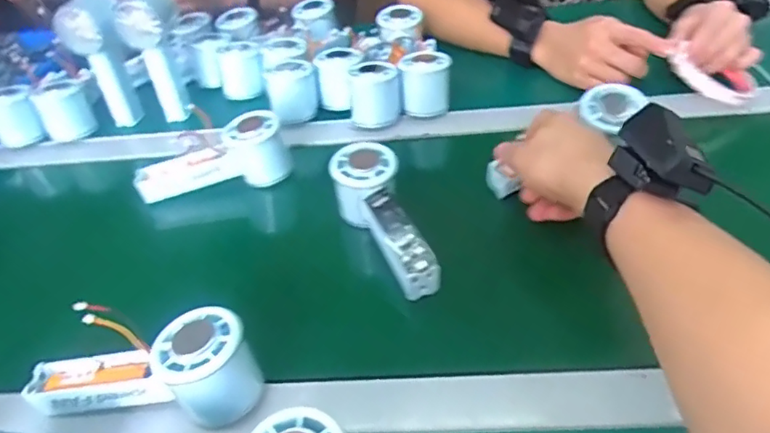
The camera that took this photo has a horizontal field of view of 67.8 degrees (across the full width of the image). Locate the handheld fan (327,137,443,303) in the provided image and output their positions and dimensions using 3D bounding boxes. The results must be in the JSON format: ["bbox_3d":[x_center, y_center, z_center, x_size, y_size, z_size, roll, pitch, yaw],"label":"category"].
[{"bbox_3d":[-0.005,-0.002,0.481,0.056,0.052,0.143,-13,41,-8],"label":"handheld fan"}]

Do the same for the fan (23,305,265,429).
[{"bbox_3d":[-0.159,0.099,0.379,0.153,0.059,0.053,0,41,7],"label":"fan"}]

